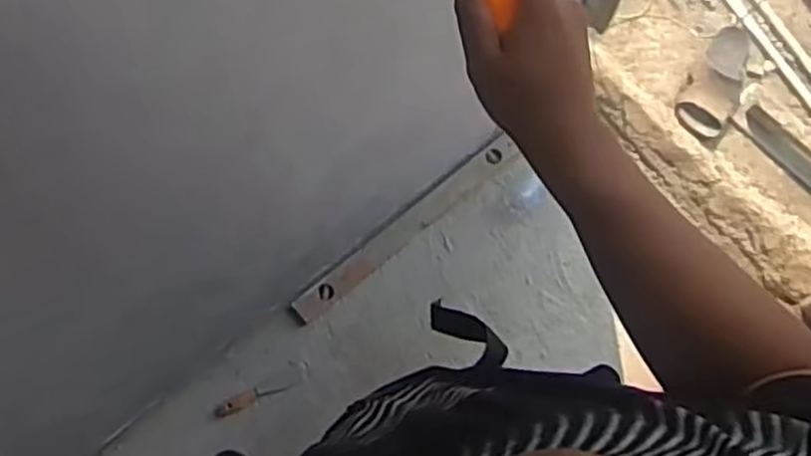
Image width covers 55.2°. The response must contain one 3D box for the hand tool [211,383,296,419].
[{"bbox_3d":[-0.301,0.336,1.546,0.160,0.026,0.031,-22,76,-6],"label":"hand tool"}]

